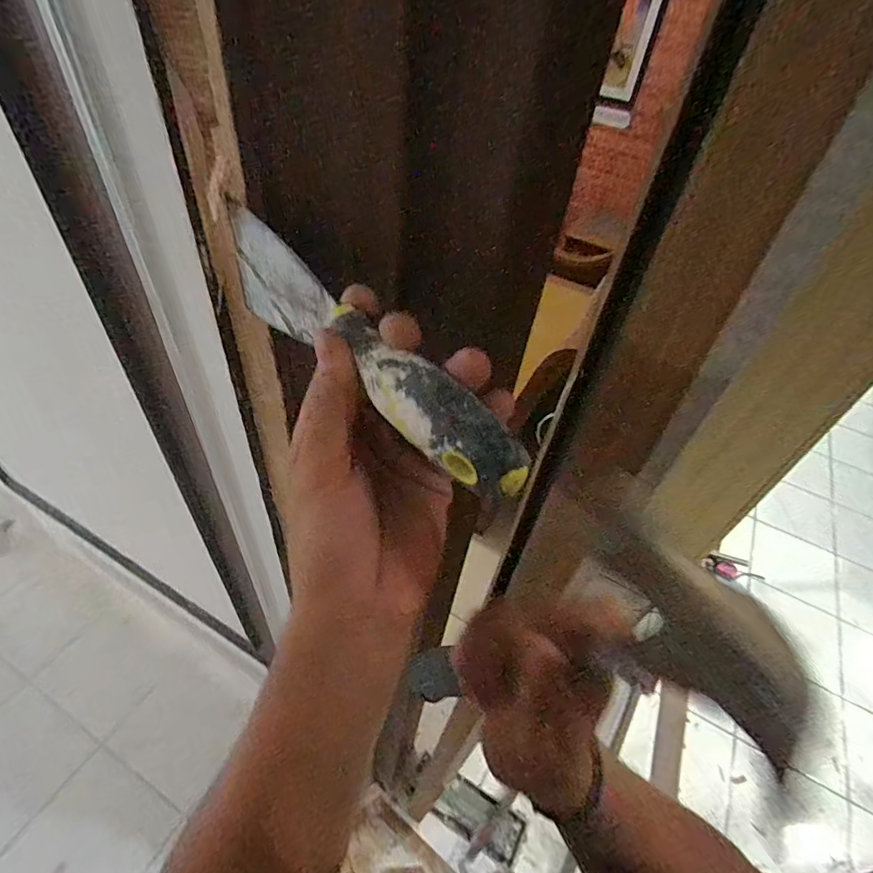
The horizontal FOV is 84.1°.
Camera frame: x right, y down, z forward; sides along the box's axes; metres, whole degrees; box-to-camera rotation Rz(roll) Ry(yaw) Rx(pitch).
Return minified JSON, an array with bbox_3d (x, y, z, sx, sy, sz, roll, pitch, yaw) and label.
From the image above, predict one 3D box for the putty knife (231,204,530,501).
[{"bbox_3d":[-0.035,-0.042,0.203,0.022,0.046,0.188,-33,55,-24],"label":"putty knife"}]

